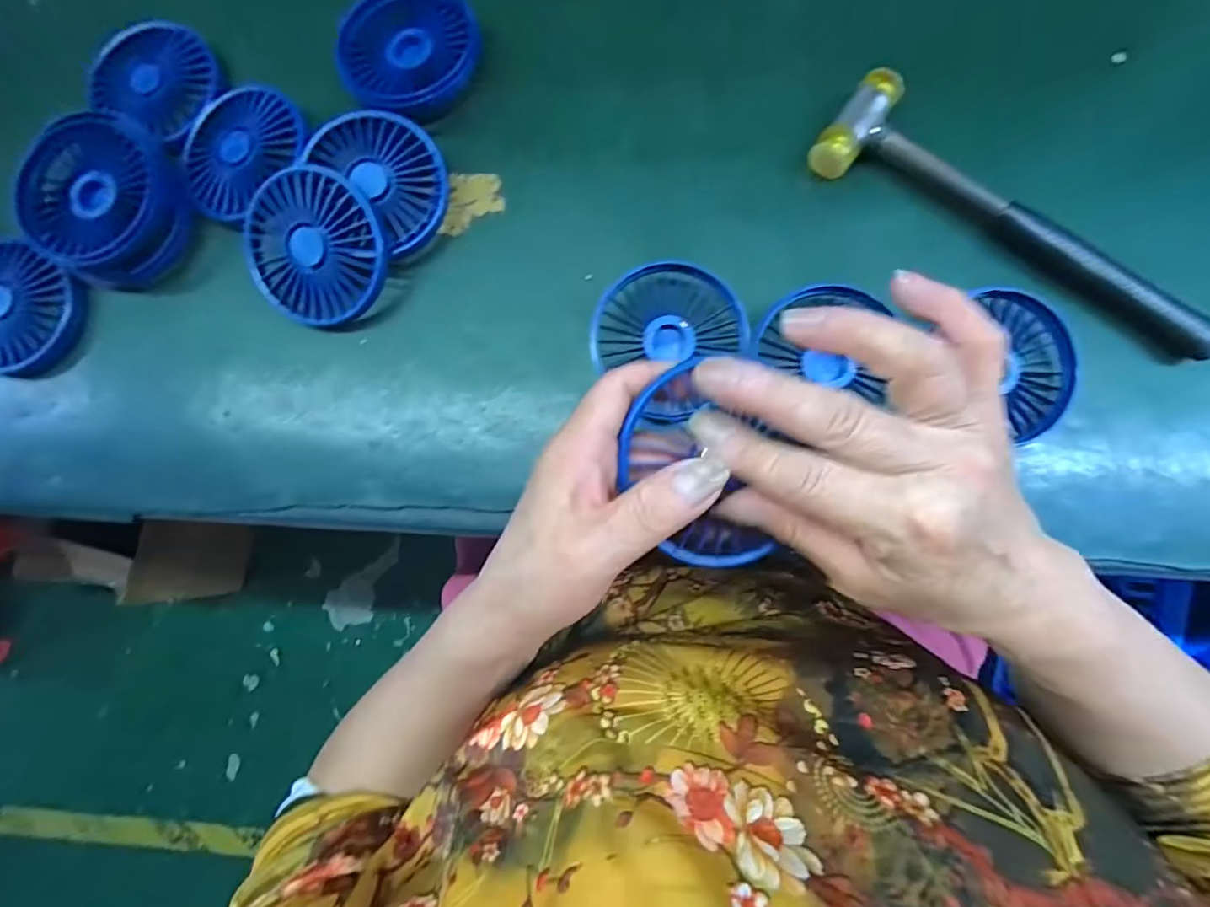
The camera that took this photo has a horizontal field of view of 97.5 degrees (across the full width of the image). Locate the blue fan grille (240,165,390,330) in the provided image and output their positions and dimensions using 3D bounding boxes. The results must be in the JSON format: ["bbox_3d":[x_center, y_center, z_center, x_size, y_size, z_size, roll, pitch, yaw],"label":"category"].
[{"bbox_3d":[-0.174,-0.123,0.321,0.085,0.015,0.088,2,102,8],"label":"blue fan grille"}]

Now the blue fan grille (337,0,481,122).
[{"bbox_3d":[-0.124,-0.254,0.338,0.078,0.023,0.086,31,88,6],"label":"blue fan grille"}]

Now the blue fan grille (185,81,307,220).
[{"bbox_3d":[-0.235,-0.196,0.339,0.087,0.017,0.088,0,85,4],"label":"blue fan grille"}]

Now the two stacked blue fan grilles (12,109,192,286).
[{"bbox_3d":[-0.323,-0.164,0.339,0.098,0.028,0.100,21,87,5],"label":"two stacked blue fan grilles"}]

